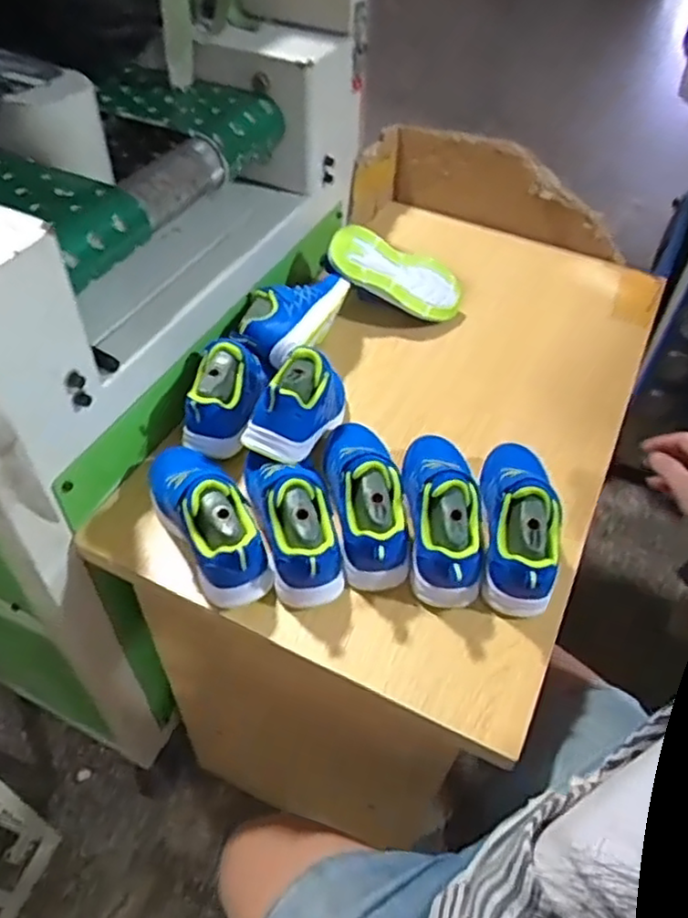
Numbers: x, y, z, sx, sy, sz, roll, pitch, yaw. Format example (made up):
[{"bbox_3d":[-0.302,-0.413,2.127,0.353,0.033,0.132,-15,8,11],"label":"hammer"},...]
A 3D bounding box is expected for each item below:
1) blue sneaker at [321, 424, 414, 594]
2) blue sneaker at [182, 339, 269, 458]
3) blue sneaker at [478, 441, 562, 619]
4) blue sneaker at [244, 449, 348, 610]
[{"bbox_3d":[0.023,0.029,0.686,0.076,0.081,0.200,-2,48,-6],"label":"blue sneaker"},{"bbox_3d":[-0.132,-0.080,0.758,0.072,0.073,0.137,12,48,6],"label":"blue sneaker"},{"bbox_3d":[0.175,0.054,0.672,0.070,0.084,0.203,5,48,0],"label":"blue sneaker"},{"bbox_3d":[-0.050,0.056,0.660,0.073,0.087,0.160,-11,50,-14],"label":"blue sneaker"}]

